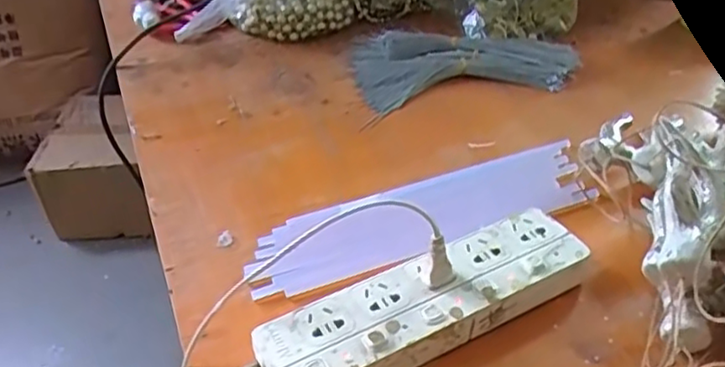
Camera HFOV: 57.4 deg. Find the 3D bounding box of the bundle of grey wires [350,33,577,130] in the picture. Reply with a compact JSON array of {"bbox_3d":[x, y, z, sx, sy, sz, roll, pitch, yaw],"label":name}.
[{"bbox_3d":[0.121,-0.141,0.793,0.257,0.028,0.159,-5,35,-3],"label":"bundle of grey wires"}]

